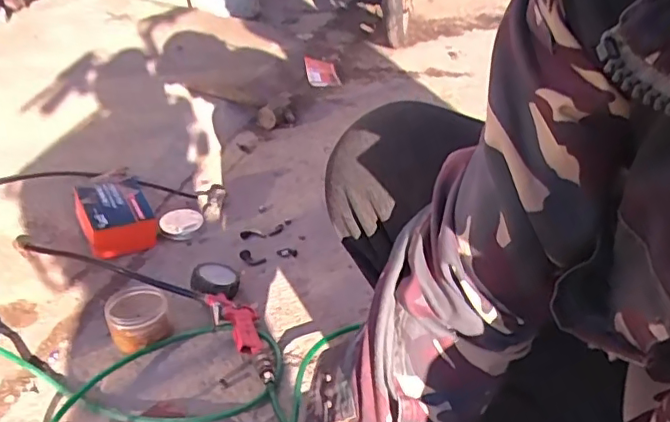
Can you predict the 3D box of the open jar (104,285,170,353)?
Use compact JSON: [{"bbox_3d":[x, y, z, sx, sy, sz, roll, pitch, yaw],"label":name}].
[{"bbox_3d":[-0.288,0.160,0.829,0.083,0.062,0.080,-1,31,1],"label":"open jar"}]

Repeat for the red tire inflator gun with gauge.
[{"bbox_3d":[-0.152,0.155,0.835,0.077,0.051,0.237,-16,34,-22],"label":"red tire inflator gun with gauge"}]

